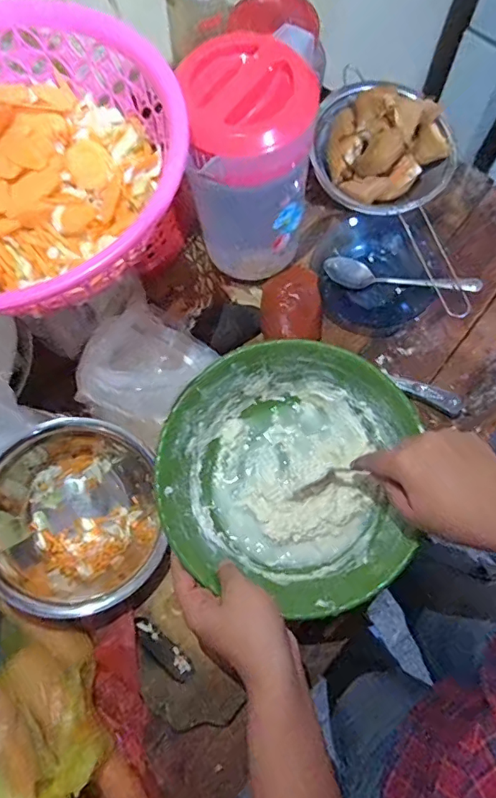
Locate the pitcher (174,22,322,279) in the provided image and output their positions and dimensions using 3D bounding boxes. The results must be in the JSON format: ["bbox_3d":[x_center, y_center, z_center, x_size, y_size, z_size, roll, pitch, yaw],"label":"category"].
[{"bbox_3d":[0.007,-0.239,0.513,0.107,0.212,0.141,4,72,4],"label":"pitcher"}]

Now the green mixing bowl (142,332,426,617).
[{"bbox_3d":[0.037,0.066,0.479,0.221,0.086,0.217,-1,72,2],"label":"green mixing bowl"}]

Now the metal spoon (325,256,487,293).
[{"bbox_3d":[0.177,-0.141,0.585,0.175,0.020,0.033,12,72,20],"label":"metal spoon"}]

